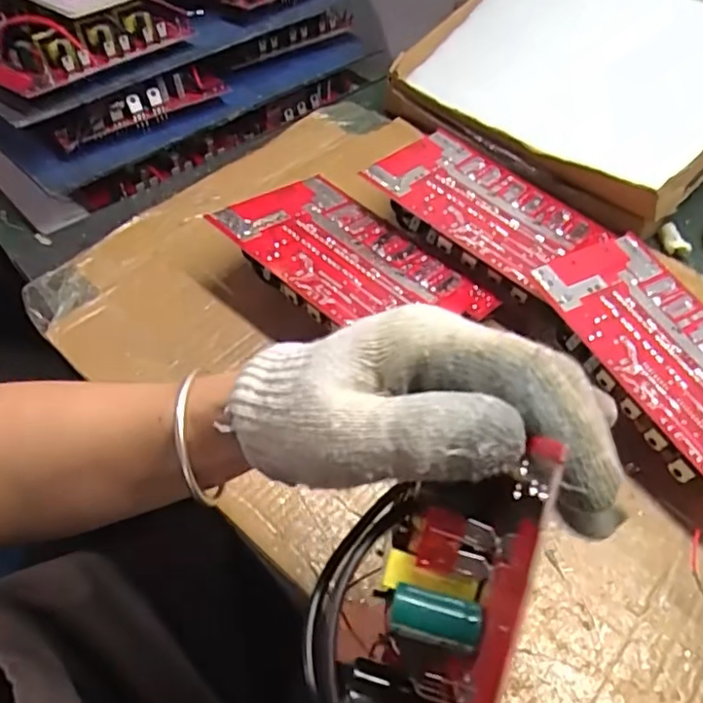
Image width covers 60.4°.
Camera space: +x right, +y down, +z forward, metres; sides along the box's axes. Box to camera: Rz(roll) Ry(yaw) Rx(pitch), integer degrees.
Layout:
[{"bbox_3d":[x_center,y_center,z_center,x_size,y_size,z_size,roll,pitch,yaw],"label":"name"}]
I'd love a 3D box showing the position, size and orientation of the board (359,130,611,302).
[{"bbox_3d":[0.113,-0.123,0.503,0.180,0.035,0.133,39,62,23],"label":"board"}]

